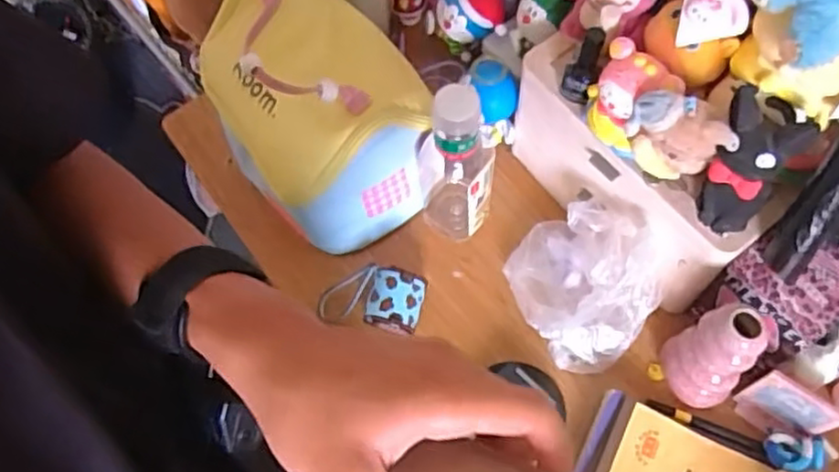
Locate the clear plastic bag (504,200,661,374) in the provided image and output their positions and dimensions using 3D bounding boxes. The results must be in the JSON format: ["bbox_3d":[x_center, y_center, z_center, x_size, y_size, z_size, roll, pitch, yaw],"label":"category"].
[{"bbox_3d":[0.157,0.036,0.667,0.140,0.121,0.118,42,68,16],"label":"clear plastic bag"}]

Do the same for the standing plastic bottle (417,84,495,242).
[{"bbox_3d":[0.037,-0.073,0.677,0.073,0.207,0.071,-4,63,-5],"label":"standing plastic bottle"}]

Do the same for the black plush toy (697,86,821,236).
[{"bbox_3d":[0.248,-0.059,0.543,0.061,0.105,0.061,37,67,15],"label":"black plush toy"}]

